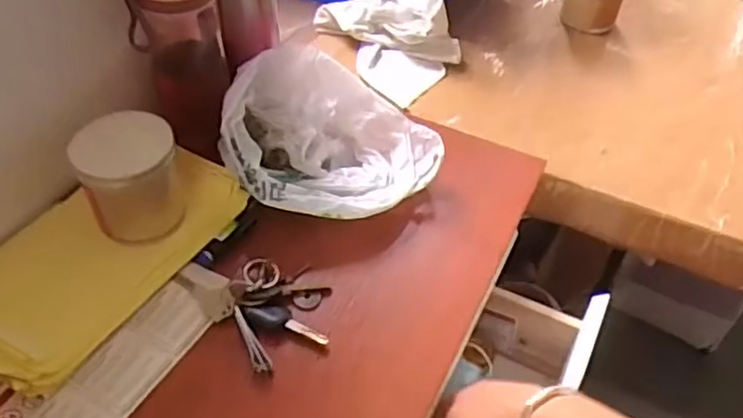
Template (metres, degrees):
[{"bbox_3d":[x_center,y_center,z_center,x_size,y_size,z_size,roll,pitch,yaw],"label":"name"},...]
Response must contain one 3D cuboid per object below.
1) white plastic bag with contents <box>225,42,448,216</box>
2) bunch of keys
[{"bbox_3d":[-0.039,-0.066,0.634,0.201,0.083,0.164,-9,51,-14],"label":"white plastic bag with contents"},{"bbox_3d":[-0.071,0.080,0.545,0.078,0.017,0.091,-15,52,-19],"label":"bunch of keys"}]

